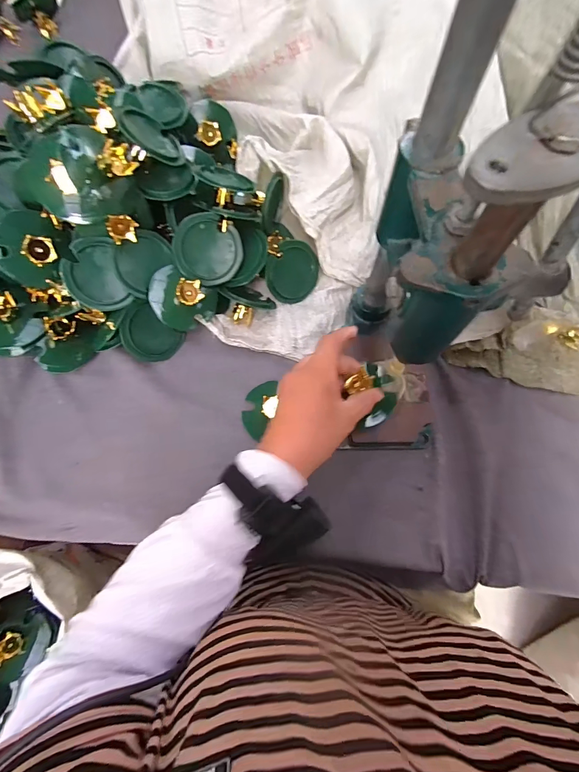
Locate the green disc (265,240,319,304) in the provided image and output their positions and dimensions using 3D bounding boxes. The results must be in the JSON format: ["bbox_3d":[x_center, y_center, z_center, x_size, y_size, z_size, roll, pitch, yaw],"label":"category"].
[{"bbox_3d":[0.004,-0.147,0.454,0.073,0.004,0.073,-6,103,-26],"label":"green disc"}]

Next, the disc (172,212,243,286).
[{"bbox_3d":[-0.092,-0.156,0.405,0.076,0.011,0.075,-4,101,-19],"label":"disc"}]

